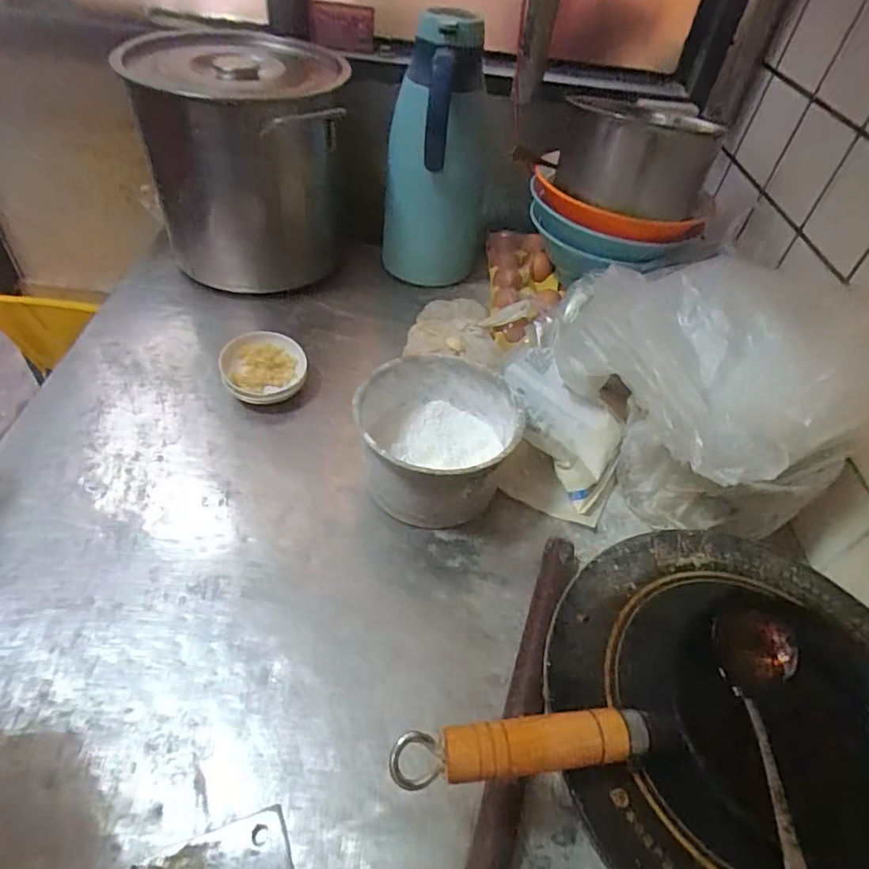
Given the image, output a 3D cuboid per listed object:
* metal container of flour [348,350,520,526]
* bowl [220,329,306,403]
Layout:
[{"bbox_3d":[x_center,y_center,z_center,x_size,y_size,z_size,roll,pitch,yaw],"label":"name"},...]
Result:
[{"bbox_3d":[-0.001,0.010,0.541,0.146,0.099,0.148,4,46,-4],"label":"metal container of flour"},{"bbox_3d":[-0.193,-0.074,0.628,0.089,0.046,0.082,4,46,-4],"label":"bowl"}]

